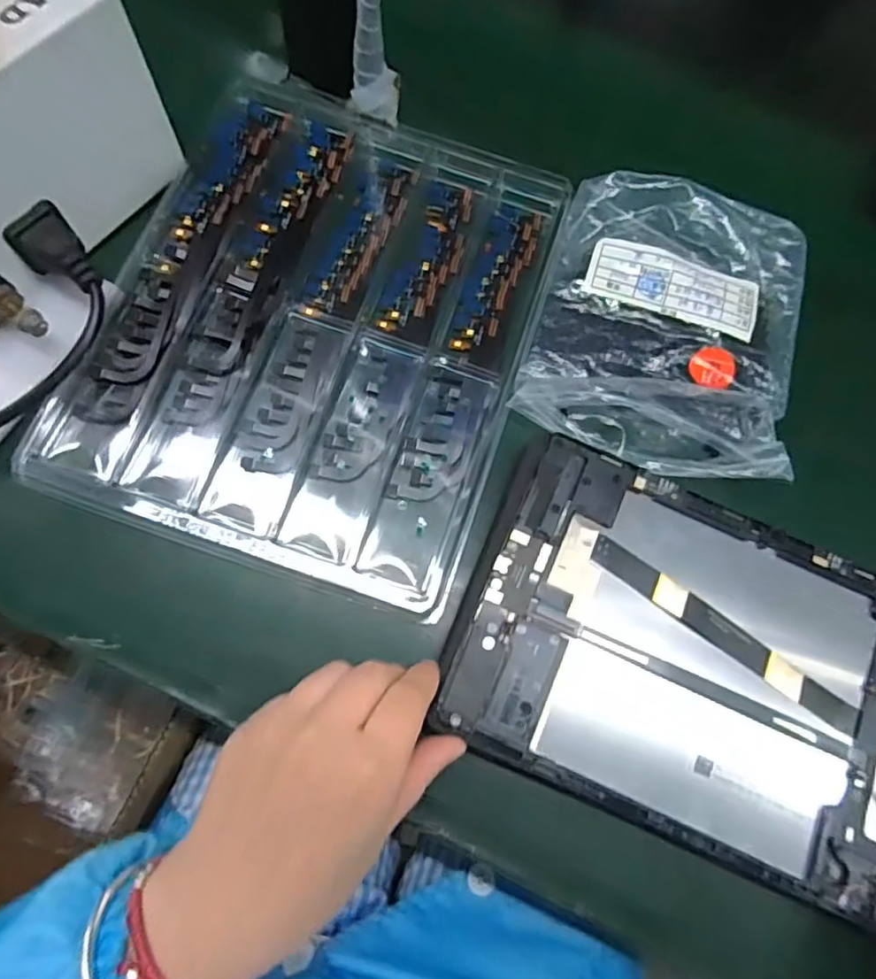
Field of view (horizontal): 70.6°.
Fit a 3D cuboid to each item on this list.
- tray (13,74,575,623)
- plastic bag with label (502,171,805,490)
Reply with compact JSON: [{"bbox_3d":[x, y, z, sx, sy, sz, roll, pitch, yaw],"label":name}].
[{"bbox_3d":[-0.060,-0.097,0.336,0.213,0.015,0.275,19,71,0],"label":"tray"},{"bbox_3d":[0.130,-0.094,0.342,0.140,0.024,0.163,19,71,0],"label":"plastic bag with label"}]

